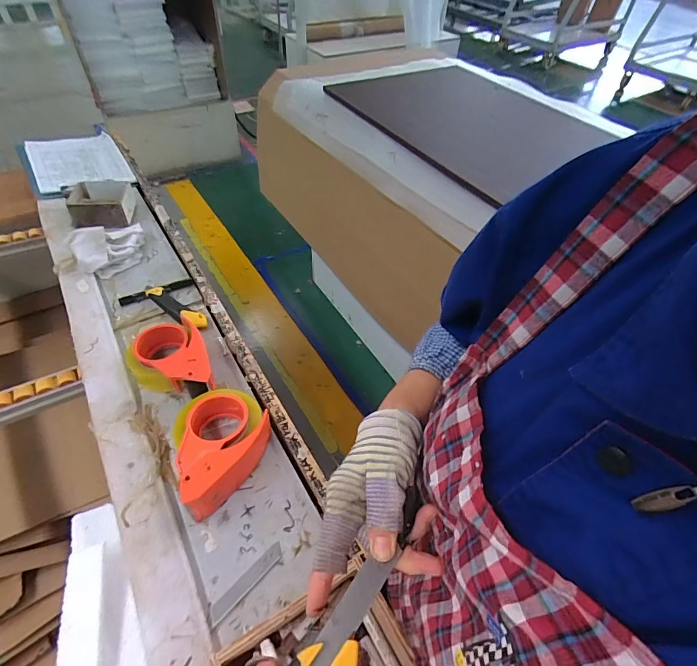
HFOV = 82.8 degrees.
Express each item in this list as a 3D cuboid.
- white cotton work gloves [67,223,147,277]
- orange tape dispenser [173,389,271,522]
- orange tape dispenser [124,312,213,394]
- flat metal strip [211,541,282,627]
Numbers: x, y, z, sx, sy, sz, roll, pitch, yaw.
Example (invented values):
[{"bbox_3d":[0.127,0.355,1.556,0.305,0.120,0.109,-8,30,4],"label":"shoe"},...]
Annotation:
[{"bbox_3d":[-0.479,-0.183,0.797,0.136,0.072,0.090,-32,58,-27],"label":"white cotton work gloves"},{"bbox_3d":[-0.165,0.150,0.531,0.117,0.062,0.159,-10,50,-12],"label":"orange tape dispenser"},{"bbox_3d":[-0.274,0.050,0.610,0.115,0.060,0.160,-24,54,-22],"label":"orange tape dispenser"},{"bbox_3d":[-0.115,0.284,0.453,0.019,0.004,0.096,34,53,31],"label":"flat metal strip"}]

